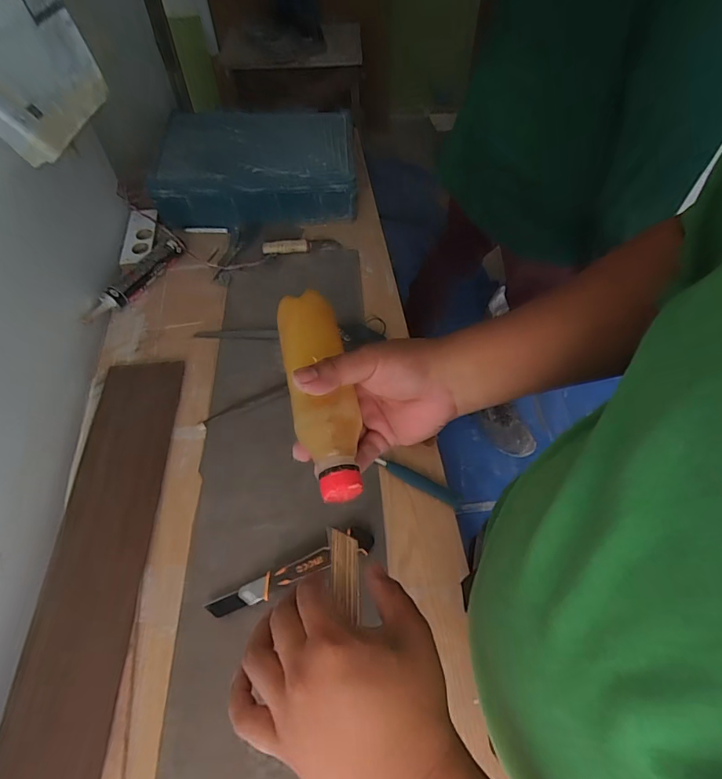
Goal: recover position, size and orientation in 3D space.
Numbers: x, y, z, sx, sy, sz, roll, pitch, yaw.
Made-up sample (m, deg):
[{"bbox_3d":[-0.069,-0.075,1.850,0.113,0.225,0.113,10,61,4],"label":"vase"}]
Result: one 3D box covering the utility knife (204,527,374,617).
[{"bbox_3d":[-0.095,0.253,0.647,0.241,0.016,0.041,-19,58,-16],"label":"utility knife"}]

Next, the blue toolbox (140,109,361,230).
[{"bbox_3d":[-0.251,-0.570,1.147,0.479,0.138,0.321,-1,55,0],"label":"blue toolbox"}]

